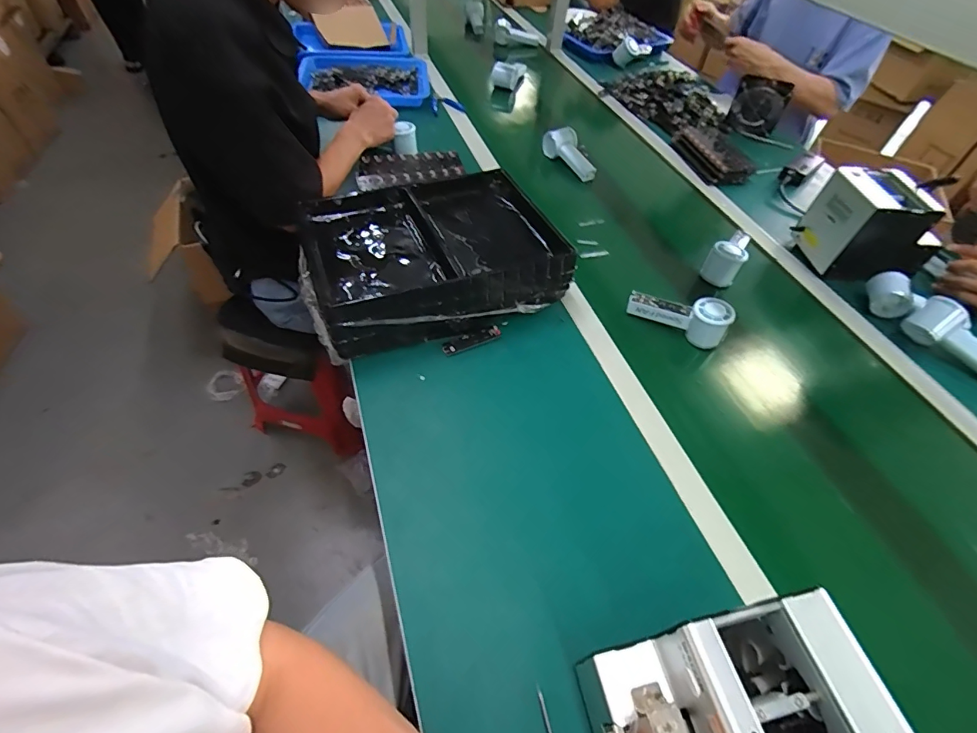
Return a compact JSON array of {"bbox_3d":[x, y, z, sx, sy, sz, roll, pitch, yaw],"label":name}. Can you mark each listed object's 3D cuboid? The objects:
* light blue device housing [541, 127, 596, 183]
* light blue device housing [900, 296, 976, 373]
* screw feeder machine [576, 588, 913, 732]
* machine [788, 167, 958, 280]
[{"bbox_3d":[0.183,-0.467,1.018,0.058,0.050,0.153,-34,75,-27],"label":"light blue device housing"},{"bbox_3d":[0.717,-0.042,0.695,0.053,0.055,0.155,-19,55,-19],"label":"light blue device housing"},{"bbox_3d":[0.183,0.273,0.356,0.180,0.129,0.126,-7,52,-10],"label":"screw feeder machine"},{"bbox_3d":[0.669,-0.241,0.794,0.171,0.141,0.144,-3,52,-7],"label":"machine"}]

